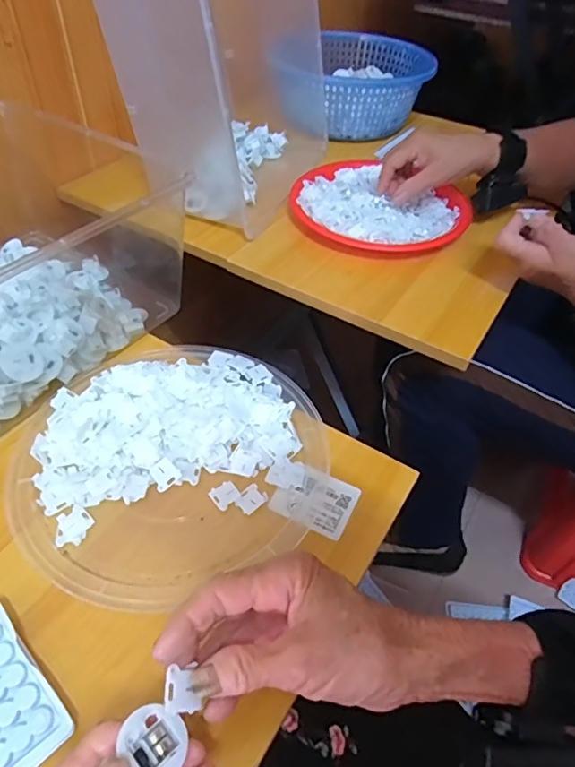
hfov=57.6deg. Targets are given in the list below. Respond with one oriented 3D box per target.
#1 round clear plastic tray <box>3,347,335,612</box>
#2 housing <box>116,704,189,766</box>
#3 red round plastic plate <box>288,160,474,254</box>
[{"bbox_3d":[-0.089,0.056,0.417,0.237,0.024,0.209,-21,52,-22],"label":"round clear plastic tray"},{"bbox_3d":[-0.064,0.170,0.249,0.030,0.010,0.027,20,48,14],"label":"housing"},{"bbox_3d":[0.123,-0.234,0.706,0.228,0.037,0.207,28,51,21],"label":"red round plastic plate"}]

